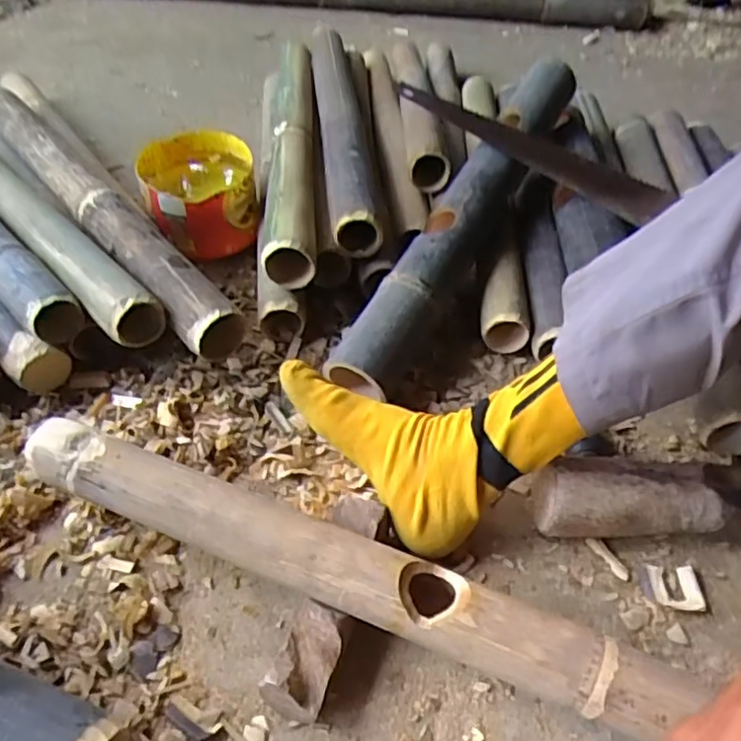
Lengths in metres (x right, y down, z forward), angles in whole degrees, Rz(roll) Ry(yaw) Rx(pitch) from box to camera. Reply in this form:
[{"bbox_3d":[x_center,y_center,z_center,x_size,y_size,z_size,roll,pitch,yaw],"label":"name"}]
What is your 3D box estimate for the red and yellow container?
[{"bbox_3d":[-0.223,-0.230,0.841,0.144,0.086,0.156,-9,47,-14],"label":"red and yellow container"}]

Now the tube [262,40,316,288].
[{"bbox_3d":[-0.114,-0.358,0.937,0.065,0.055,0.686,0,46,-5],"label":"tube"}]

